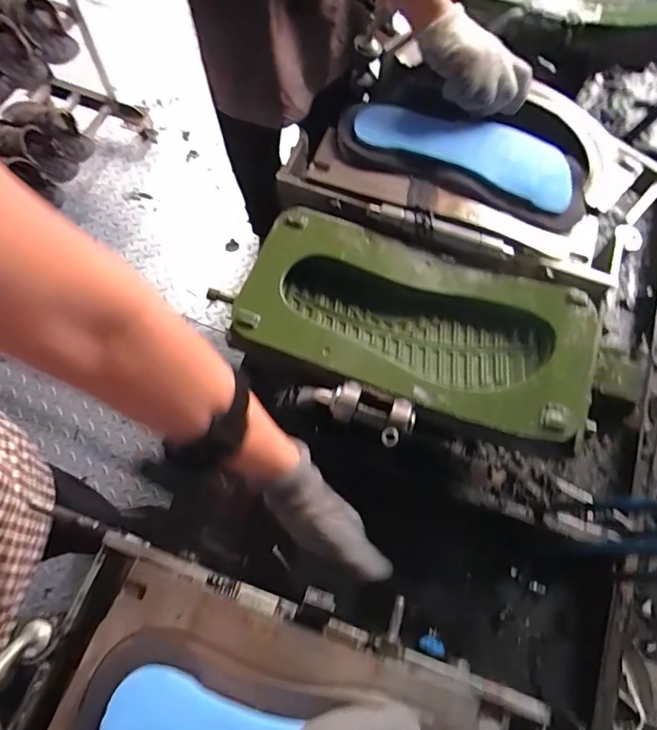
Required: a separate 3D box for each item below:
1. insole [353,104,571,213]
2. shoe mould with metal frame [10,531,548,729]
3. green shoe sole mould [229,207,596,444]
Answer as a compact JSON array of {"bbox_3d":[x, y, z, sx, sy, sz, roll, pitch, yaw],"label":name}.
[{"bbox_3d":[0.155,-0.252,0.585,0.260,0.028,0.078,22,67,8],"label":"insole"},{"bbox_3d":[-0.036,0.294,0.384,0.399,0.057,0.213,21,70,3],"label":"shoe mould with metal frame"},{"bbox_3d":[0.086,-0.044,0.528,0.345,0.046,0.173,18,69,6],"label":"green shoe sole mould"}]

